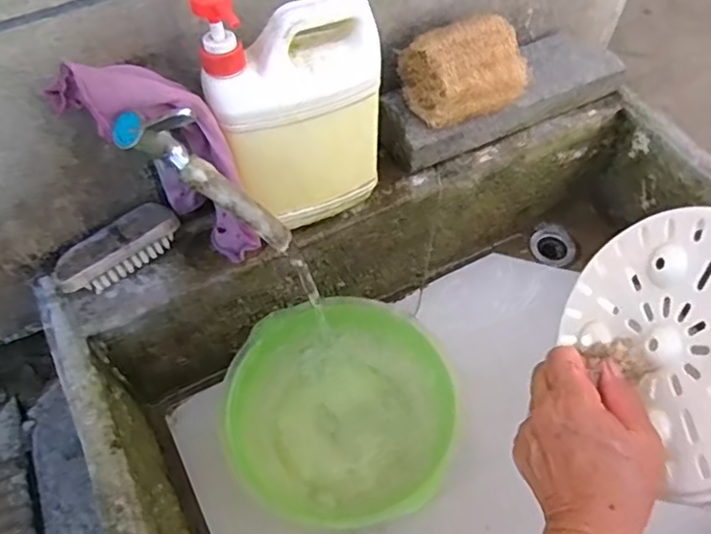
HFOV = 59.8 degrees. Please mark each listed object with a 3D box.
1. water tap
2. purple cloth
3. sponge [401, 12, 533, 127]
[{"bbox_3d":[-0.105,-0.068,0.473,0.158,0.032,0.034,39,56,-29],"label":"water tap"},{"bbox_3d":[-0.162,-0.087,0.522,0.147,0.201,0.068,29,63,16],"label":"purple cloth"},{"bbox_3d":[0.115,-0.202,0.629,0.119,0.070,0.071,-17,61,-11],"label":"sponge"}]

